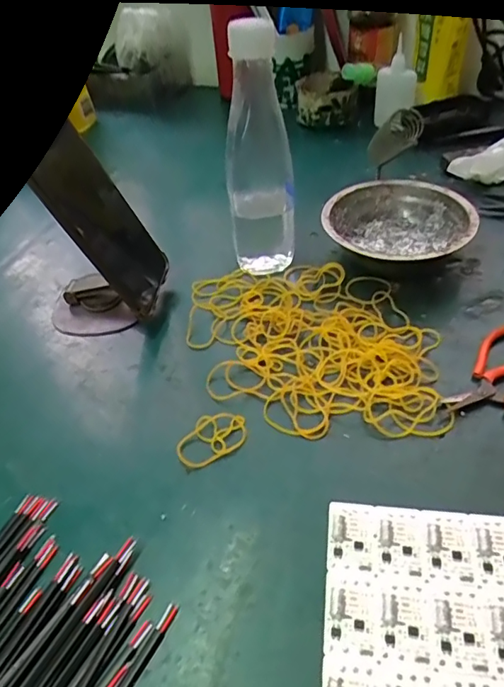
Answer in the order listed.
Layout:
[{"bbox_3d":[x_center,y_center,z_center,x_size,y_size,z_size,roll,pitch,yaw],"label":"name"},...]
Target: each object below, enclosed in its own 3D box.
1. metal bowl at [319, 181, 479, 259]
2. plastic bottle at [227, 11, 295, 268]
[{"bbox_3d":[0.123,-0.094,0.444,0.119,0.045,0.119,-3,44,2],"label":"metal bowl"},{"bbox_3d":[0.006,-0.146,0.410,0.053,0.187,0.041,-5,44,0],"label":"plastic bottle"}]

